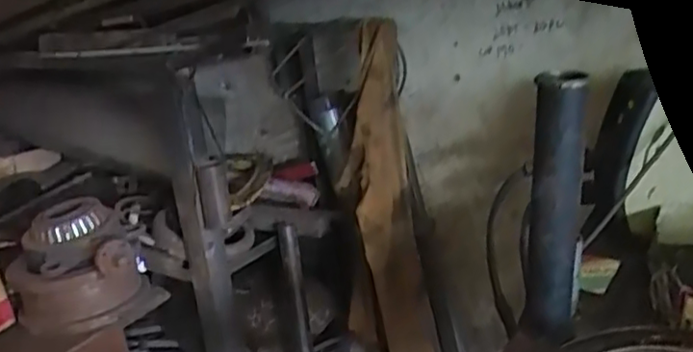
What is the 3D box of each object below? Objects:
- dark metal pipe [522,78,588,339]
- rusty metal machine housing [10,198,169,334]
[{"bbox_3d":[0.221,0.039,0.690,0.058,0.289,0.041,3,21,25],"label":"dark metal pipe"},{"bbox_3d":[-0.463,0.167,1.138,0.214,0.193,0.194,9,24,39],"label":"rusty metal machine housing"}]

